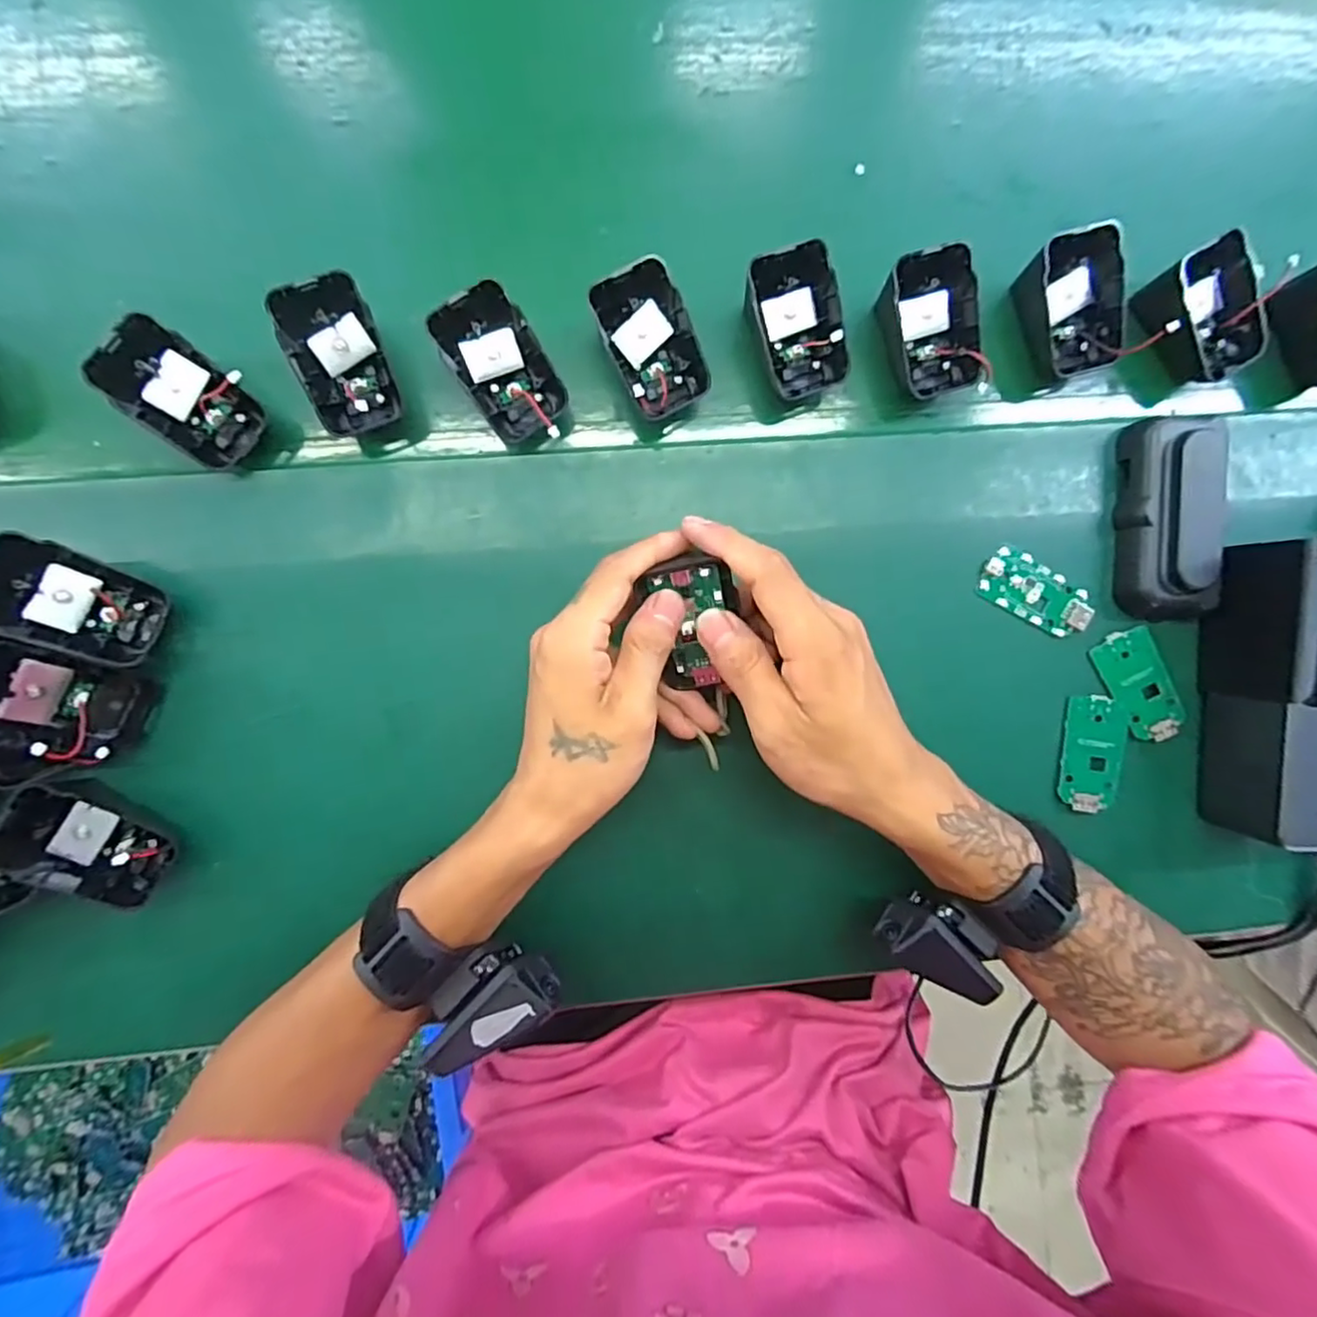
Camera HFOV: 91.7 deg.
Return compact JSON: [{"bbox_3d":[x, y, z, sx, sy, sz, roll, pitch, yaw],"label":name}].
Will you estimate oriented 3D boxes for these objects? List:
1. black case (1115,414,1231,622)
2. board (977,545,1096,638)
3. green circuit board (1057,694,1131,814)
[{"bbox_3d":[0.279,-0.077,0.344,0.050,0.031,0.104,-1,82,3],"label":"black case"},{"bbox_3d":[0.210,-0.037,0.352,0.063,0.012,0.033,26,84,7],"label":"board"},{"bbox_3d":[0.242,0.053,0.354,0.033,0.006,0.062,8,82,5],"label":"green circuit board"}]

